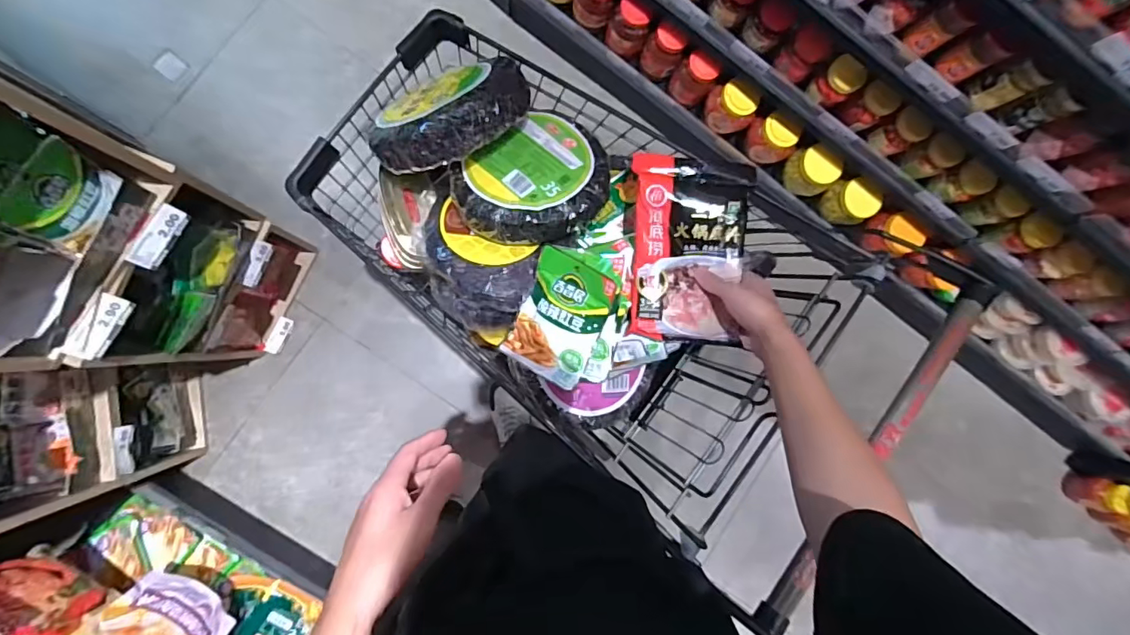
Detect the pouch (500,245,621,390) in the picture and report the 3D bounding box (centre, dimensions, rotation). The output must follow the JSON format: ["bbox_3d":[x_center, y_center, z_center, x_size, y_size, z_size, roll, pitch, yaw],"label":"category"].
[{"bbox_3d":[-0.005,-0.003,0.626,0.110,0.019,0.151,30,106,16],"label":"pouch"}]

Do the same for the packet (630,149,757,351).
[{"bbox_3d":[0.154,-0.086,0.627,0.133,0.039,0.225,5,87,-8],"label":"packet"}]

